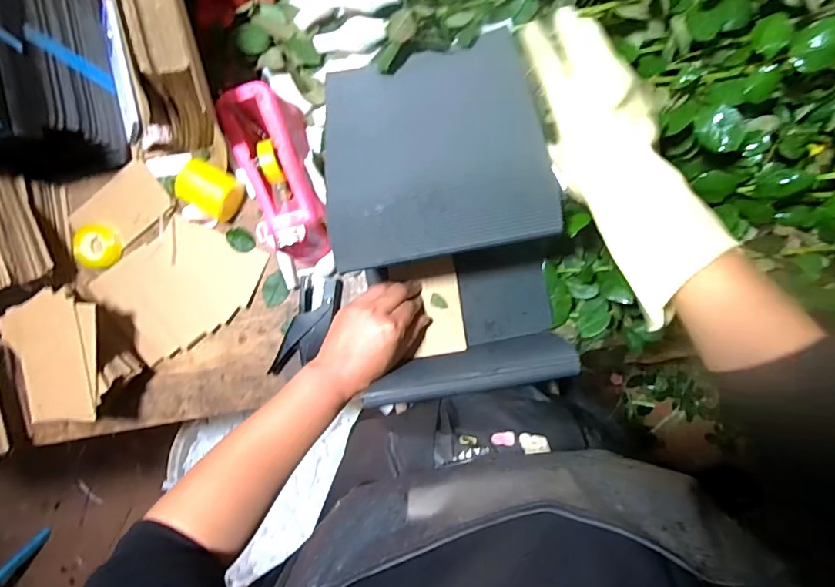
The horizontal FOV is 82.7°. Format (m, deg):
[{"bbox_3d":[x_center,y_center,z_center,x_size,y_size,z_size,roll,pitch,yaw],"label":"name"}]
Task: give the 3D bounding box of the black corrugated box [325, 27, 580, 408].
[{"bbox_3d":[0.034,-0.077,0.497,0.207,0.152,0.350,-11,92,4],"label":"black corrugated box"}]

